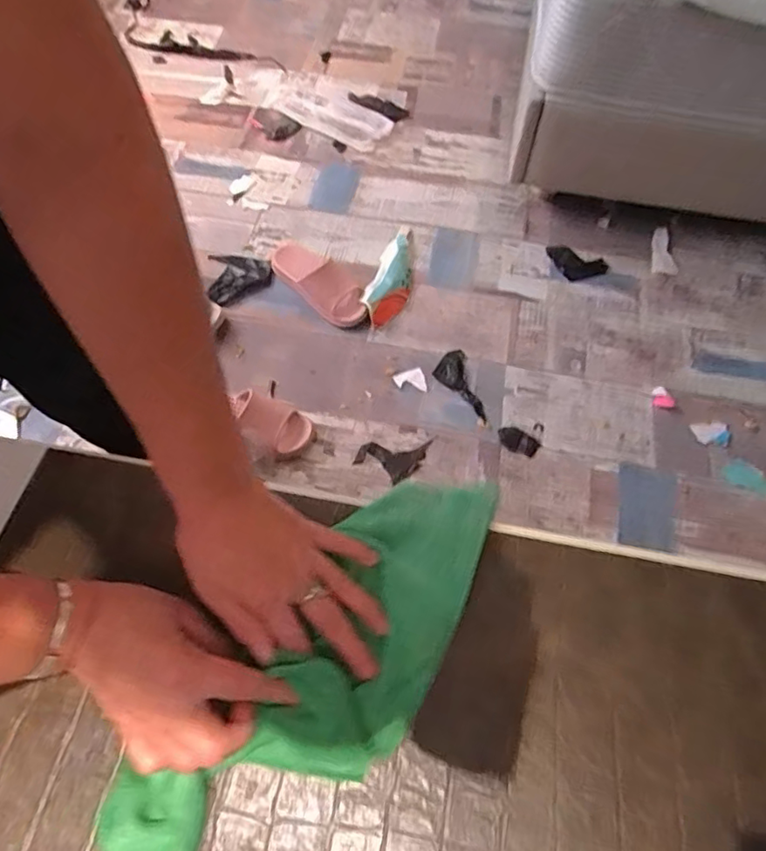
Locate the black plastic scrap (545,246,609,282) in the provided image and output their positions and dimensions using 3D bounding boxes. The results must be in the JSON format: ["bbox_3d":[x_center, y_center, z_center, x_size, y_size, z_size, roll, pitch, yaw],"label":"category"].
[{"bbox_3d":[0.412,-0.351,1.209,0.092,0.015,0.111,-26,65,-11],"label":"black plastic scrap"}]

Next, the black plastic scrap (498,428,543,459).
[{"bbox_3d":[0.241,0.029,1.013,0.075,0.008,0.050,35,69,18],"label":"black plastic scrap"}]

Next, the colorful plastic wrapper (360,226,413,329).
[{"bbox_3d":[0.023,-0.310,1.170,0.084,0.028,0.257,14,64,9],"label":"colorful plastic wrapper"}]

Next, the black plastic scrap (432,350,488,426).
[{"bbox_3d":[0.141,-0.069,1.067,0.069,0.006,0.162,-12,66,-5],"label":"black plastic scrap"}]

